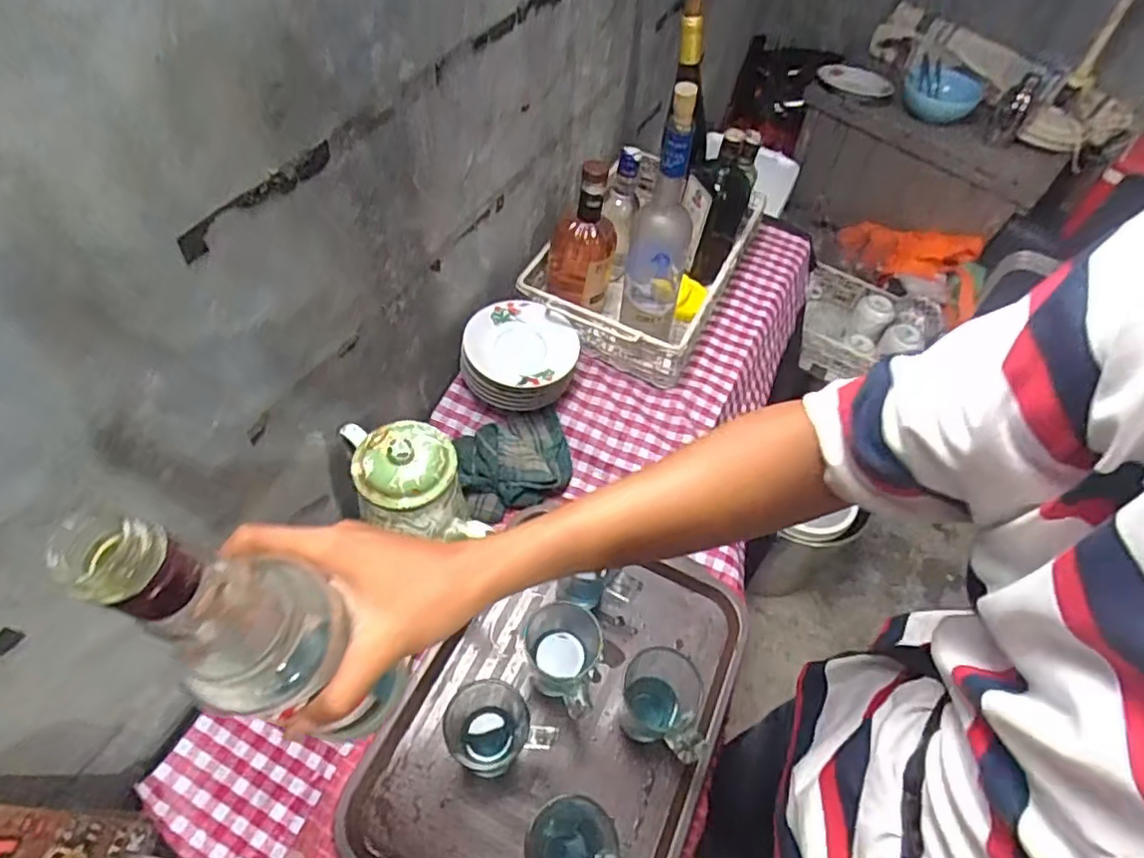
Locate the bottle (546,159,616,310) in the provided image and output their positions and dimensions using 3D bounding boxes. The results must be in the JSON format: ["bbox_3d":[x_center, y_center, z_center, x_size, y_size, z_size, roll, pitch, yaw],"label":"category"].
[{"bbox_3d":[0.014,-0.260,0.881,0.090,0.216,0.067,5,54,-3],"label":"bottle"}]

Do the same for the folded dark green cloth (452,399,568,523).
[{"bbox_3d":[-0.073,0.037,0.818,0.147,0.038,0.128,-19,57,-17],"label":"folded dark green cloth"}]

